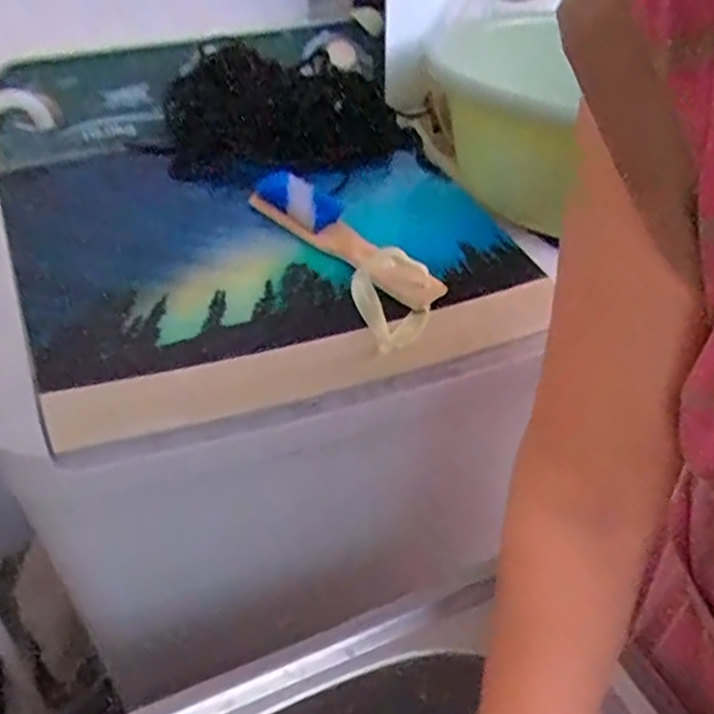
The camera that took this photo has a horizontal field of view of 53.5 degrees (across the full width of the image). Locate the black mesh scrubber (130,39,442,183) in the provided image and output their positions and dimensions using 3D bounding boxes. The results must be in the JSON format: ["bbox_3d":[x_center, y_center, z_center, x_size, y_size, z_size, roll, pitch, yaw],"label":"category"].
[{"bbox_3d":[-0.084,-0.258,0.763,0.281,0.048,0.195,-13,70,-20],"label":"black mesh scrubber"}]

